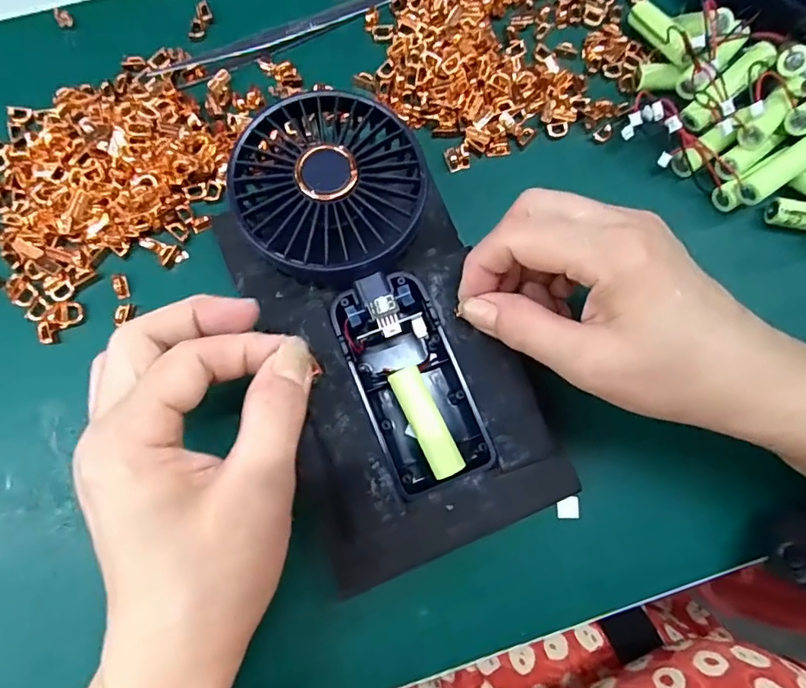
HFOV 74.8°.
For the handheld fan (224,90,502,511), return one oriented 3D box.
[{"bbox_3d":[-0.013,-0.024,0.244,0.086,0.048,0.186,-23,79,-6],"label":"handheld fan"}]

